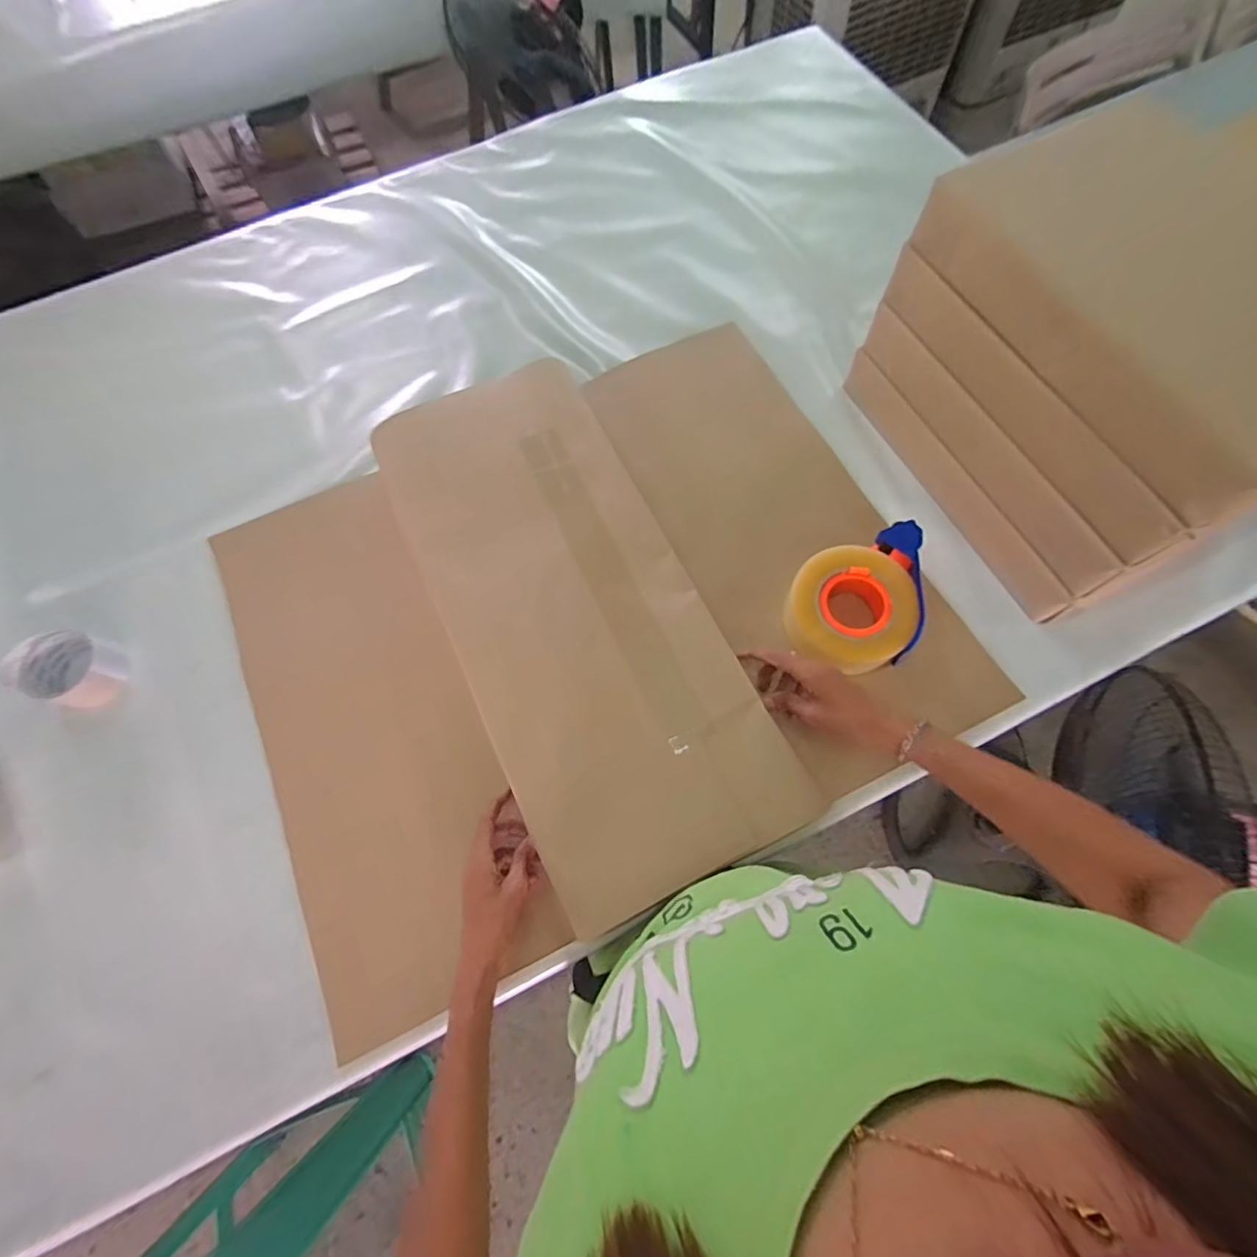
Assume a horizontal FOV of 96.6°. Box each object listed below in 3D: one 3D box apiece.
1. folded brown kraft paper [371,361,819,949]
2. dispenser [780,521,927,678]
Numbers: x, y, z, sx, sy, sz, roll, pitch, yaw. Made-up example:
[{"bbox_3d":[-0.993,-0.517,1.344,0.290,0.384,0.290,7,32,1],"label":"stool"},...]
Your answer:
[{"bbox_3d":[-0.065,-0.033,0.587,0.251,0.030,0.591,-25,71,-8],"label":"folded brown kraft paper"},{"bbox_3d":[0.261,-0.030,0.616,0.168,0.047,0.141,-17,70,-3],"label":"dispenser"}]

